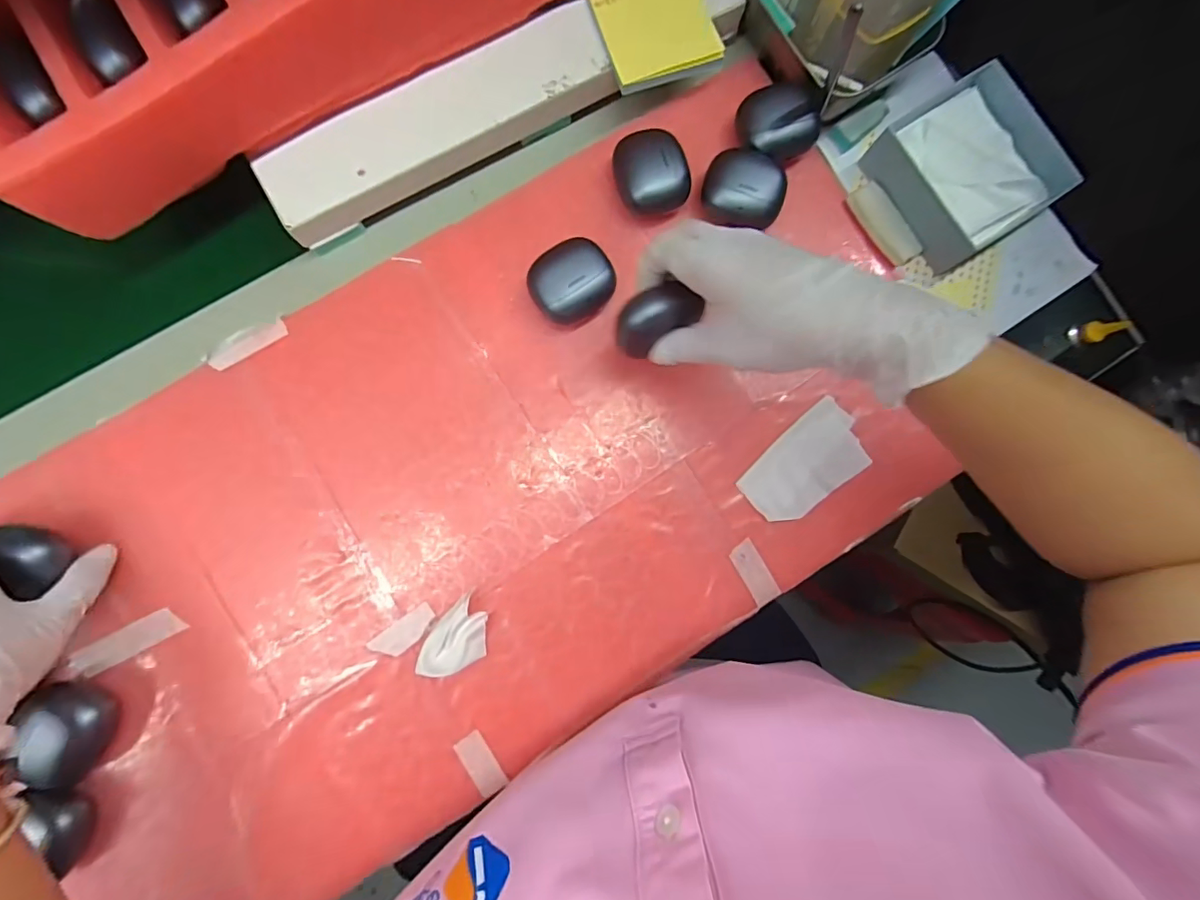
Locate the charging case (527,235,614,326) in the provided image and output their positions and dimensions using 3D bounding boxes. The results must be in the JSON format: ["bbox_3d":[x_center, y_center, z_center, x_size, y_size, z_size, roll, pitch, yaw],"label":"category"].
[{"bbox_3d":[-0.019,-0.117,0.358,0.056,0.023,0.048,-32,87,-6],"label":"charging case"}]

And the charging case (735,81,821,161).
[{"bbox_3d":[0.130,-0.241,0.378,0.053,0.026,0.053,-29,87,-5],"label":"charging case"}]

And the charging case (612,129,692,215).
[{"bbox_3d":[0.037,-0.198,0.369,0.049,0.021,0.054,-17,86,-5],"label":"charging case"}]

